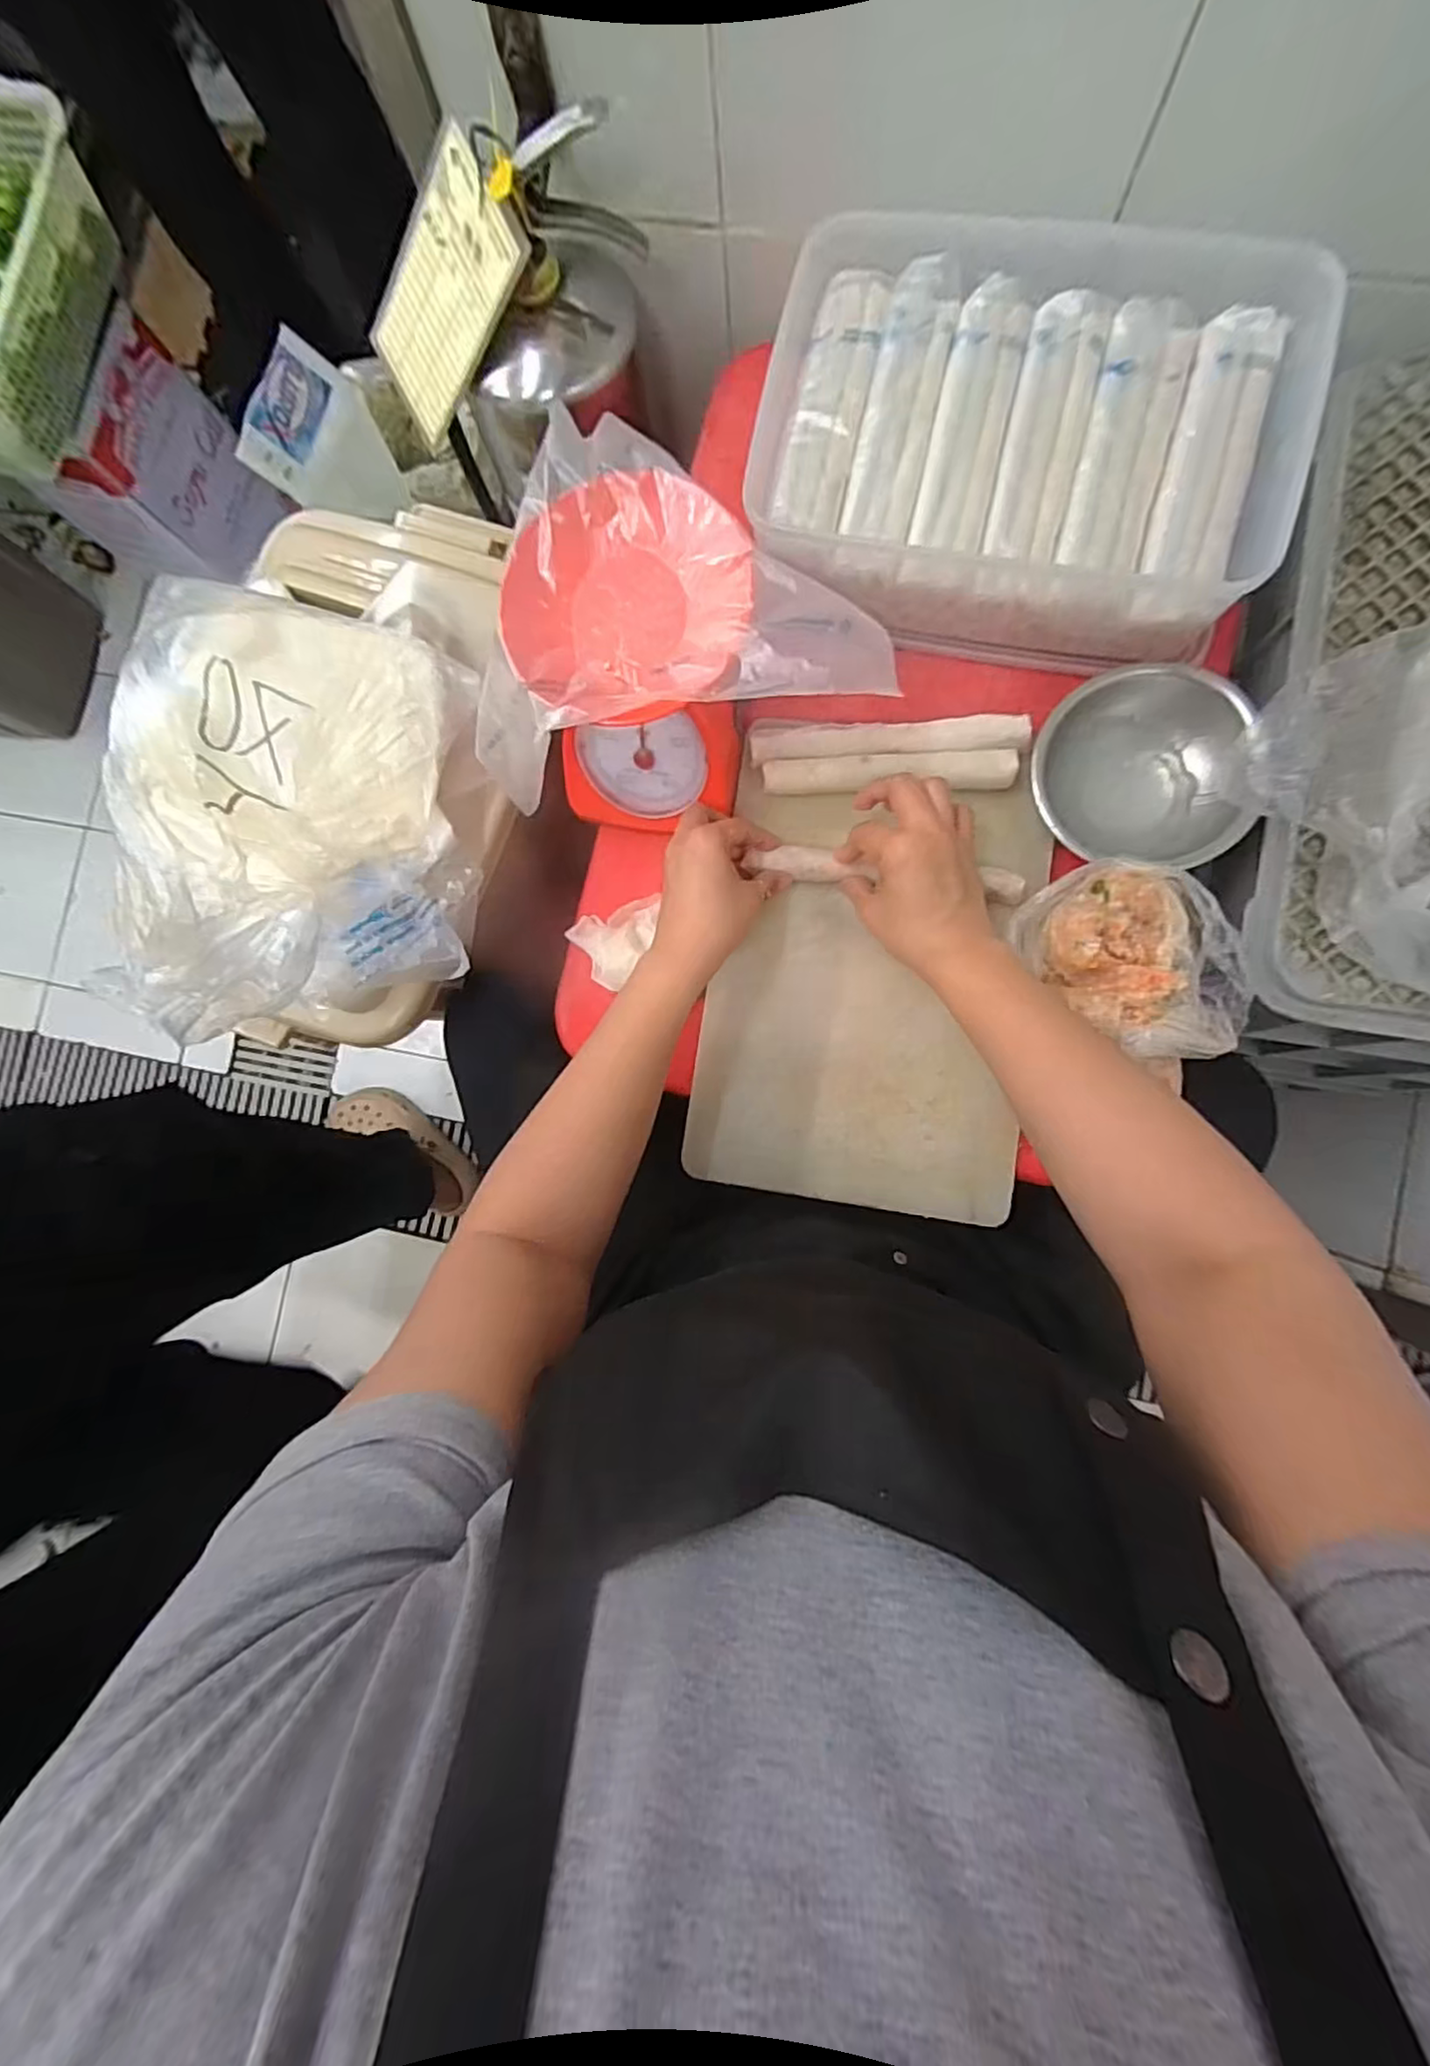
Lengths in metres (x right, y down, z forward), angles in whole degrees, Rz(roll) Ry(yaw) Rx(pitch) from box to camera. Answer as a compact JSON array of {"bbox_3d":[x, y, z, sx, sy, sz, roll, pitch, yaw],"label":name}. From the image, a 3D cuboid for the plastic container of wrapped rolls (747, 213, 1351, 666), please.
[{"bbox_3d":[0.230,-0.460,0.511,0.370,0.092,0.275,10,88,6],"label":"plastic container of wrapped rolls"}]

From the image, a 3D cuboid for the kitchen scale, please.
[{"bbox_3d":[-0.052,-0.277,0.505,0.160,0.150,0.173,-4,86,5],"label":"kitchen scale"}]

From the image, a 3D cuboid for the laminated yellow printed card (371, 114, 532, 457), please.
[{"bbox_3d":[-0.224,-0.599,0.545,0.174,0.010,0.105,-22,103,43],"label":"laminated yellow printed card"}]

